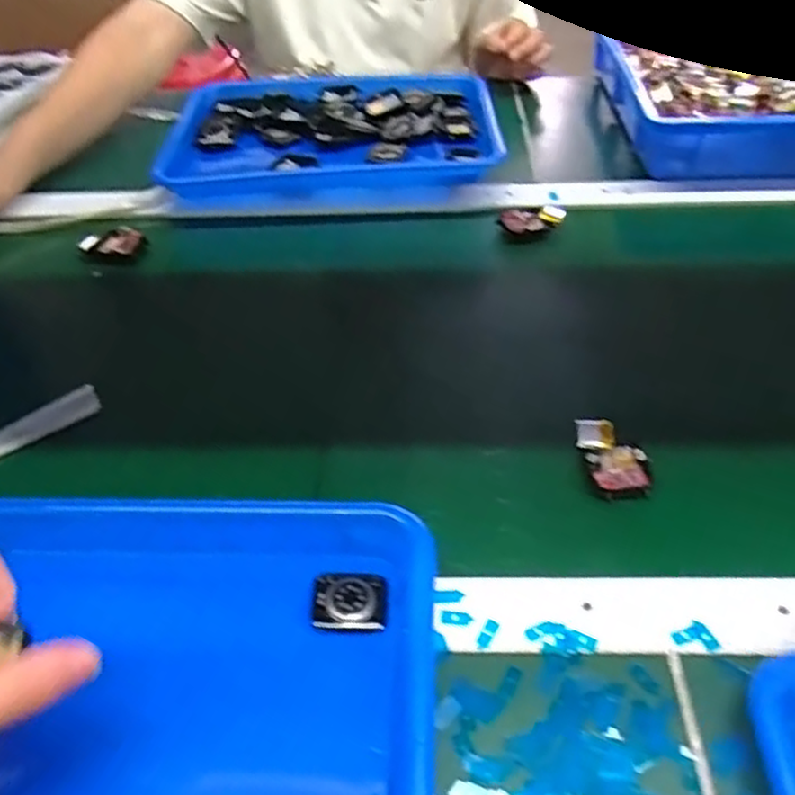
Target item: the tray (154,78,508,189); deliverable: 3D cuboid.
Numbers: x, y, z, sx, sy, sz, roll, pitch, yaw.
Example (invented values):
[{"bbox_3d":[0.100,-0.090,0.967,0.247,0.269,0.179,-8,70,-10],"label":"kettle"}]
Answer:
[{"bbox_3d":[-0.067,-0.275,0.749,0.332,0.044,0.235,-5,45,-1],"label":"tray"}]

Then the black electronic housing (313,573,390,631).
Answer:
[{"bbox_3d":[-0.024,0.104,0.368,0.038,0.012,0.027,-3,45,2],"label":"black electronic housing"}]

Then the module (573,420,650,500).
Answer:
[{"bbox_3d":[0.132,0.036,0.431,0.037,0.014,0.053,-9,45,-5],"label":"module"}]

